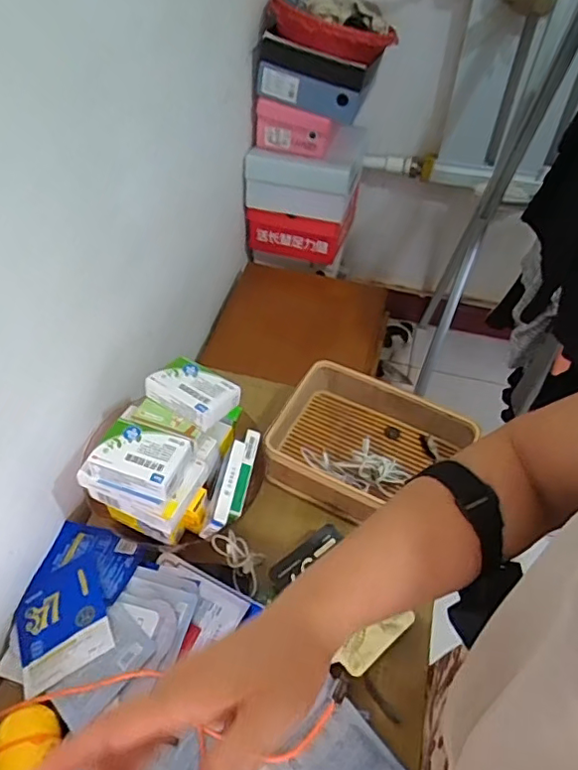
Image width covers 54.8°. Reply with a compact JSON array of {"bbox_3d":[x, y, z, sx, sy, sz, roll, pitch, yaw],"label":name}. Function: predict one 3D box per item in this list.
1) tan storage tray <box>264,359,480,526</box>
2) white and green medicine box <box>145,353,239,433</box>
[{"bbox_3d":[0.124,0.098,0.860,0.267,0.083,0.214,24,55,17],"label":"tan storage tray"},{"bbox_3d":[-0.125,0.005,0.733,0.112,0.026,0.074,27,56,19],"label":"white and green medicine box"}]

